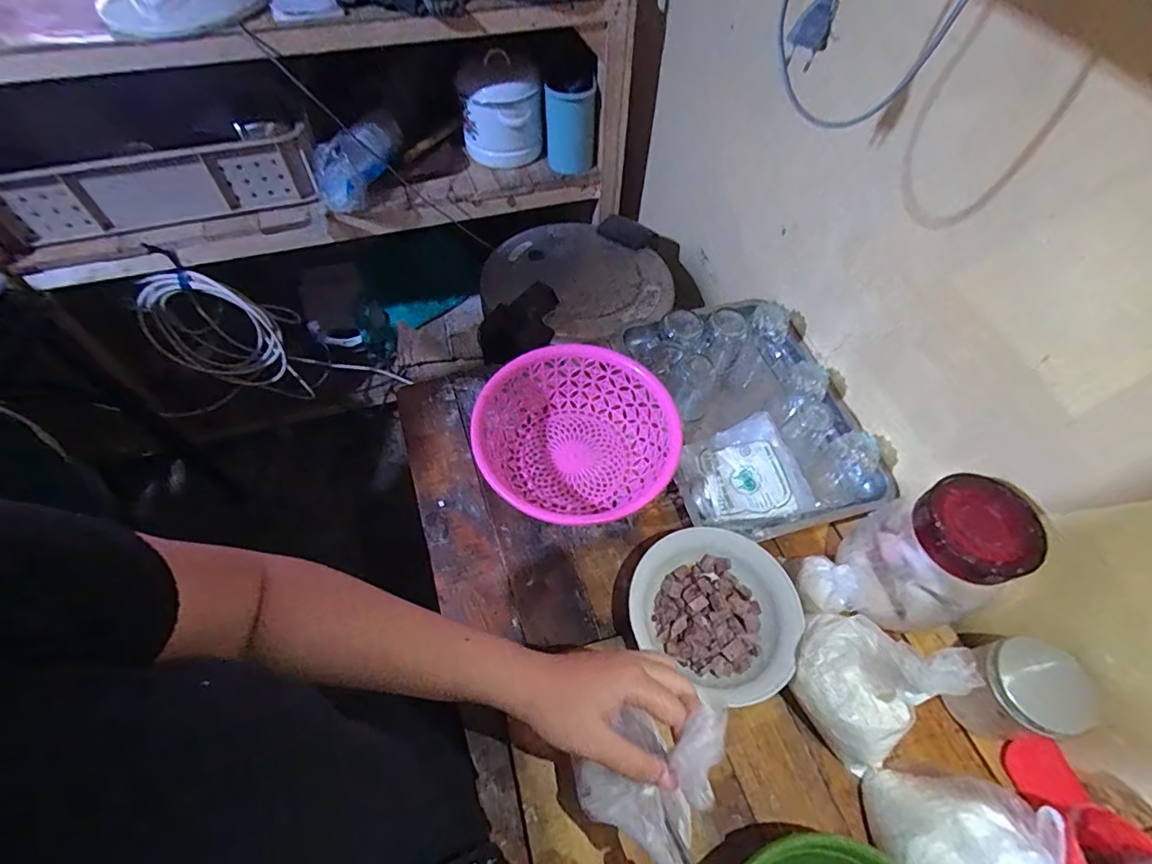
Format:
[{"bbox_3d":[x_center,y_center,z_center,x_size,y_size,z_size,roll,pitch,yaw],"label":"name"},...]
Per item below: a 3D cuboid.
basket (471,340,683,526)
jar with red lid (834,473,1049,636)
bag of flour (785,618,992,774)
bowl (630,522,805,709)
[{"bbox_3d":[0.003,0.008,0.693,0.244,0.087,0.246,1,59,-2],"label":"basket"},{"bbox_3d":[0.386,0.134,0.561,0.105,0.181,0.113,1,59,-2],"label":"jar with red lid"},{"bbox_3d":[0.281,0.241,0.509,0.103,0.167,0.119,22,60,10],"label":"bag of flour"},{"bbox_3d":[0.159,0.203,0.598,0.166,0.065,0.179,1,59,-2],"label":"bowl"}]

